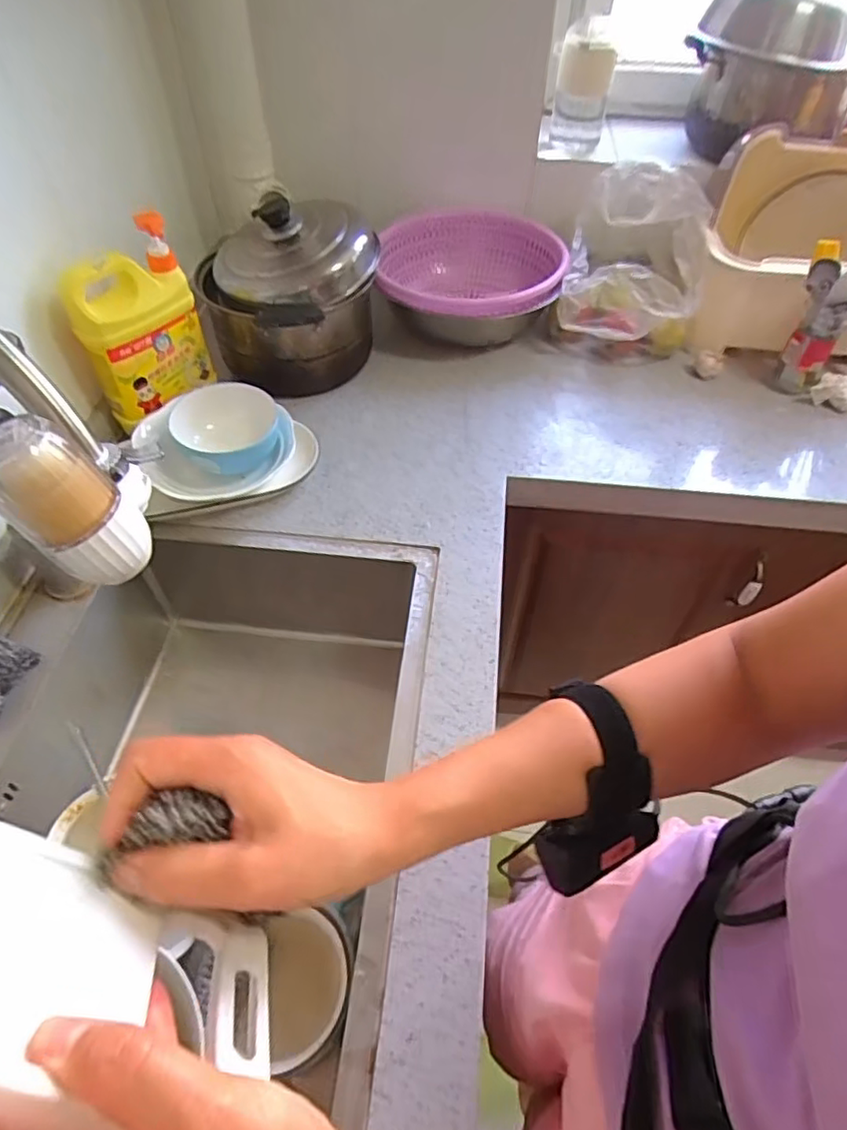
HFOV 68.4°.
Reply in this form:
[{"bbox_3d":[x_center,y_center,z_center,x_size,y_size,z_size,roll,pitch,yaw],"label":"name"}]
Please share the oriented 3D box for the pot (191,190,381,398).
[{"bbox_3d":[-0.191,-0.390,0.898,0.242,0.203,0.305,-10,53,-10],"label":"pot"}]

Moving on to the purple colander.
[{"bbox_3d":[0.077,-0.446,1.005,0.287,0.114,0.276,-1,52,-3],"label":"purple colander"}]

